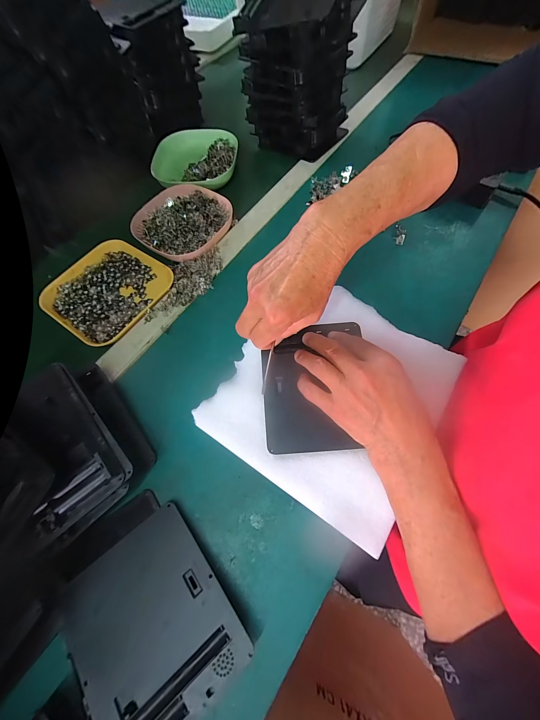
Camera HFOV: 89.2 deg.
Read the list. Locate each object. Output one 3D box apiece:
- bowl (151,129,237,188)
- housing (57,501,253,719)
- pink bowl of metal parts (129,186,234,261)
[{"bbox_3d":[-0.133,-0.349,0.484,0.147,0.040,0.147,-1,65,4],"label":"bowl"},{"bbox_3d":[-0.096,0.211,0.222,0.115,0.021,0.133,-41,69,-14],"label":"housing"},{"bbox_3d":[-0.132,-0.212,0.415,0.135,0.027,0.134,33,71,17],"label":"pink bowl of metal parts"}]

